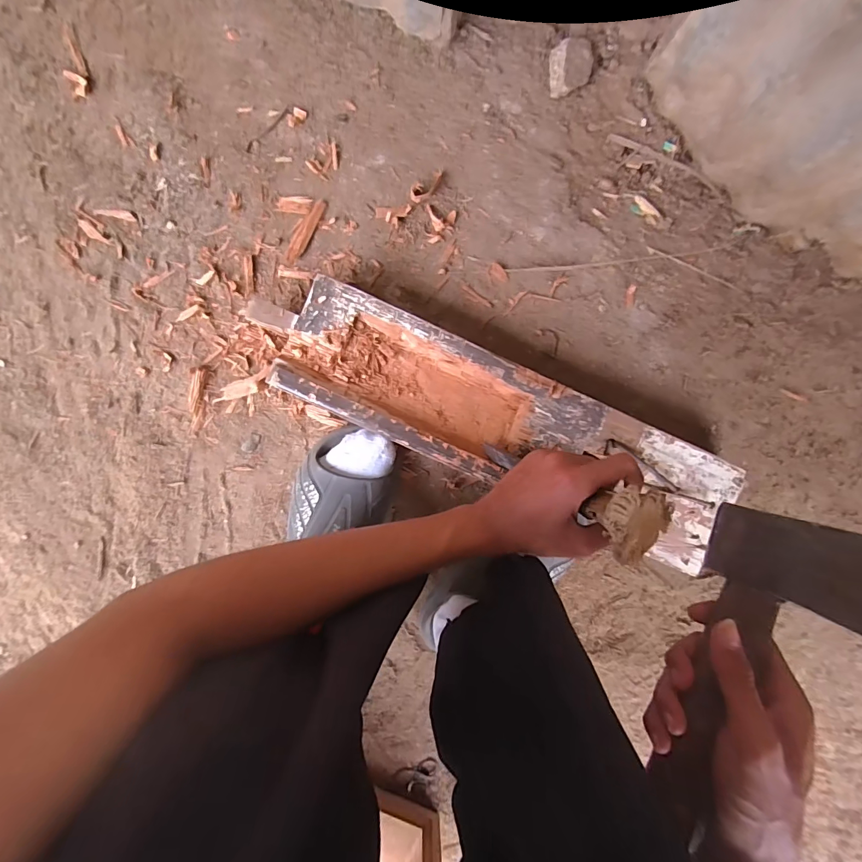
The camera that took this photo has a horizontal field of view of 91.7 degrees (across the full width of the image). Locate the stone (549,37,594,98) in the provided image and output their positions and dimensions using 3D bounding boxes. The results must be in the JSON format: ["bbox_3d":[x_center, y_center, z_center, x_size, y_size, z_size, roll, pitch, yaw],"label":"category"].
[{"bbox_3d":[0.163,-0.419,0.484,0.048,0.025,0.052,-4,98,-1],"label":"stone"}]

